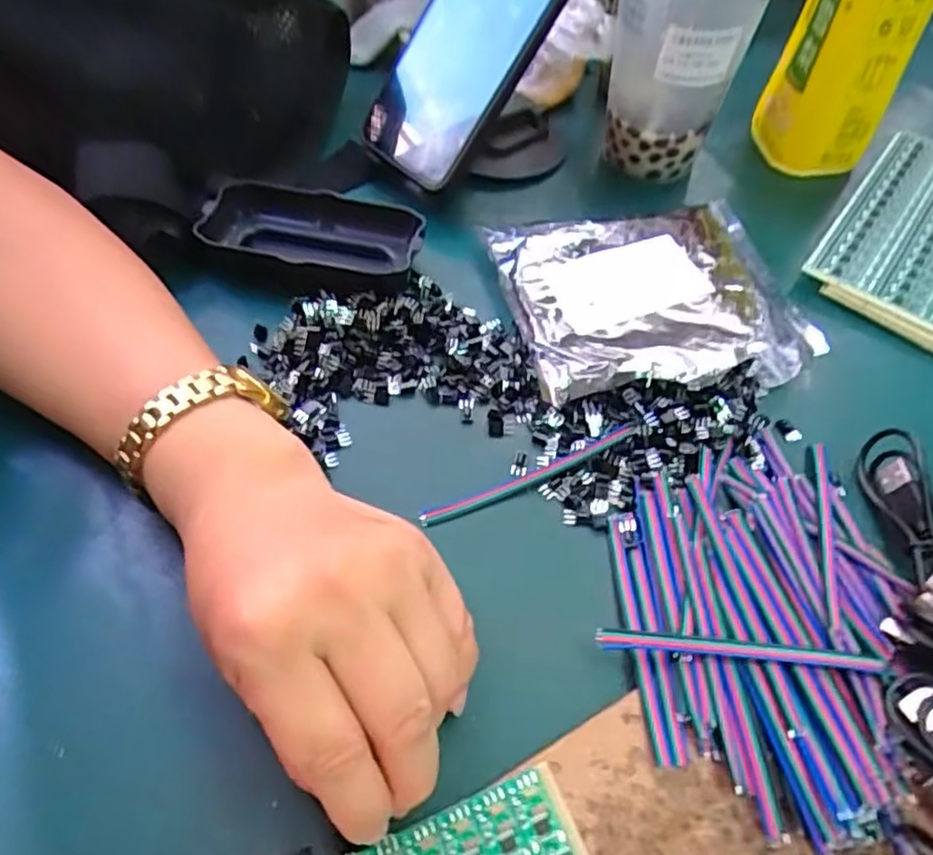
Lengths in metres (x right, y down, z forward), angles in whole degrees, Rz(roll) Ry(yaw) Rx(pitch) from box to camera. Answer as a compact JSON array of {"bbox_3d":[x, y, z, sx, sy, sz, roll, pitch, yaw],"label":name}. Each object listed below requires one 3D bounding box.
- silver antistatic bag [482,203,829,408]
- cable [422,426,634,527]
[{"bbox_3d":[0.093,-0.069,0.349,0.138,0.030,0.127,-9,55,-8],"label":"silver antistatic bag"},{"bbox_3d":[0.027,0.021,0.302,0.098,0.013,0.007,-19,57,-14],"label":"cable"}]

